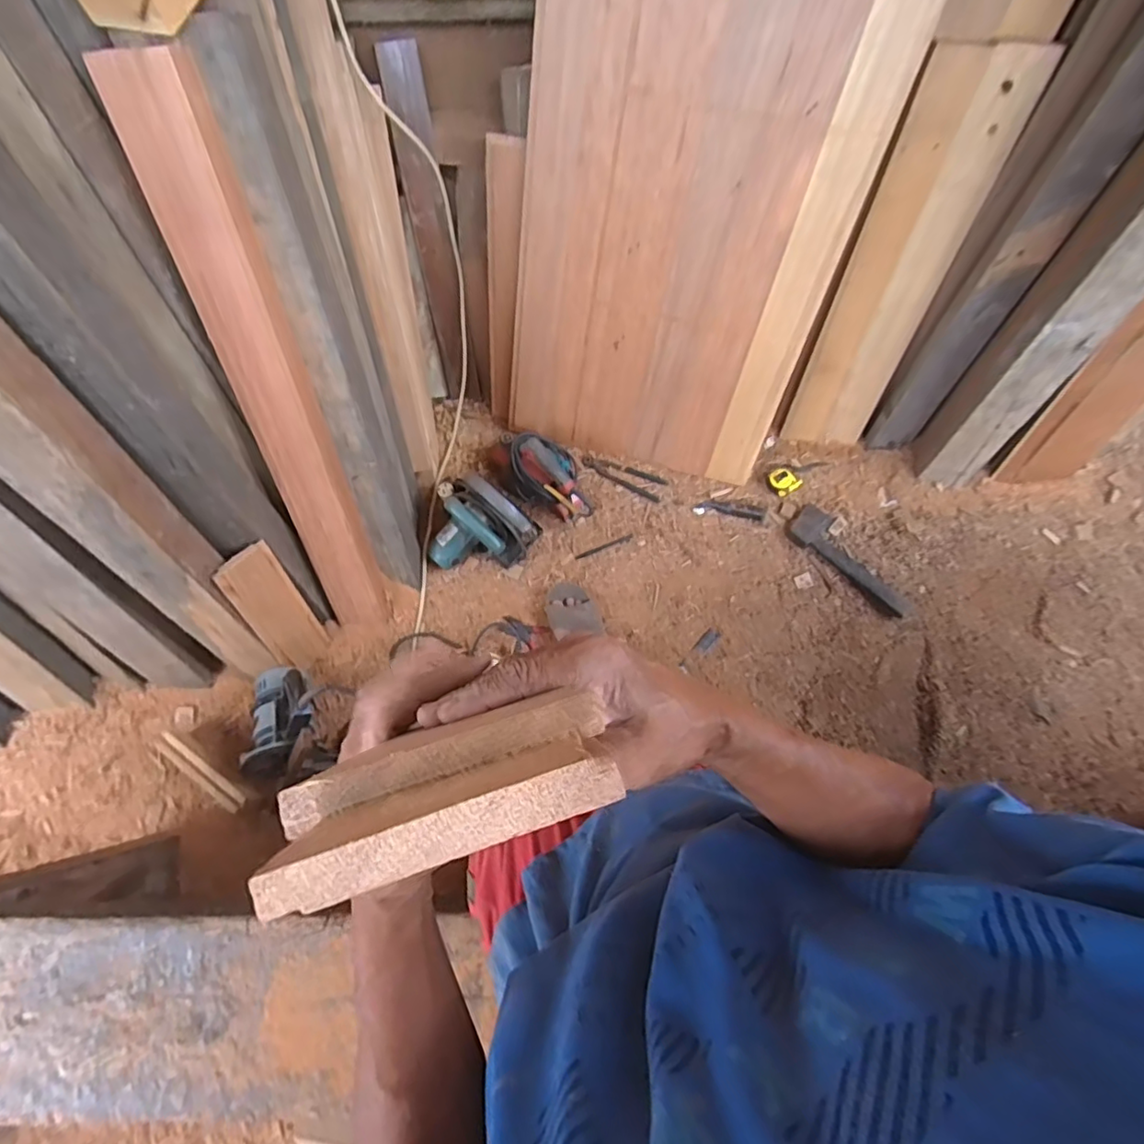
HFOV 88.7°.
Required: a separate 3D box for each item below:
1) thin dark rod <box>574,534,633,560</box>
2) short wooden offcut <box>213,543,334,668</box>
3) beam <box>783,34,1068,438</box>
[{"bbox_3d":[0.077,-0.061,1.410,0.146,0.013,0.012,-20,71,-8],"label":"thin dark rod"},{"bbox_3d":[-0.589,0.080,1.176,0.025,0.320,0.113,29,56,27],"label":"short wooden offcut"},{"bbox_3d":[0.644,-0.569,1.201,0.185,0.769,0.066,22,60,14],"label":"beam"}]

